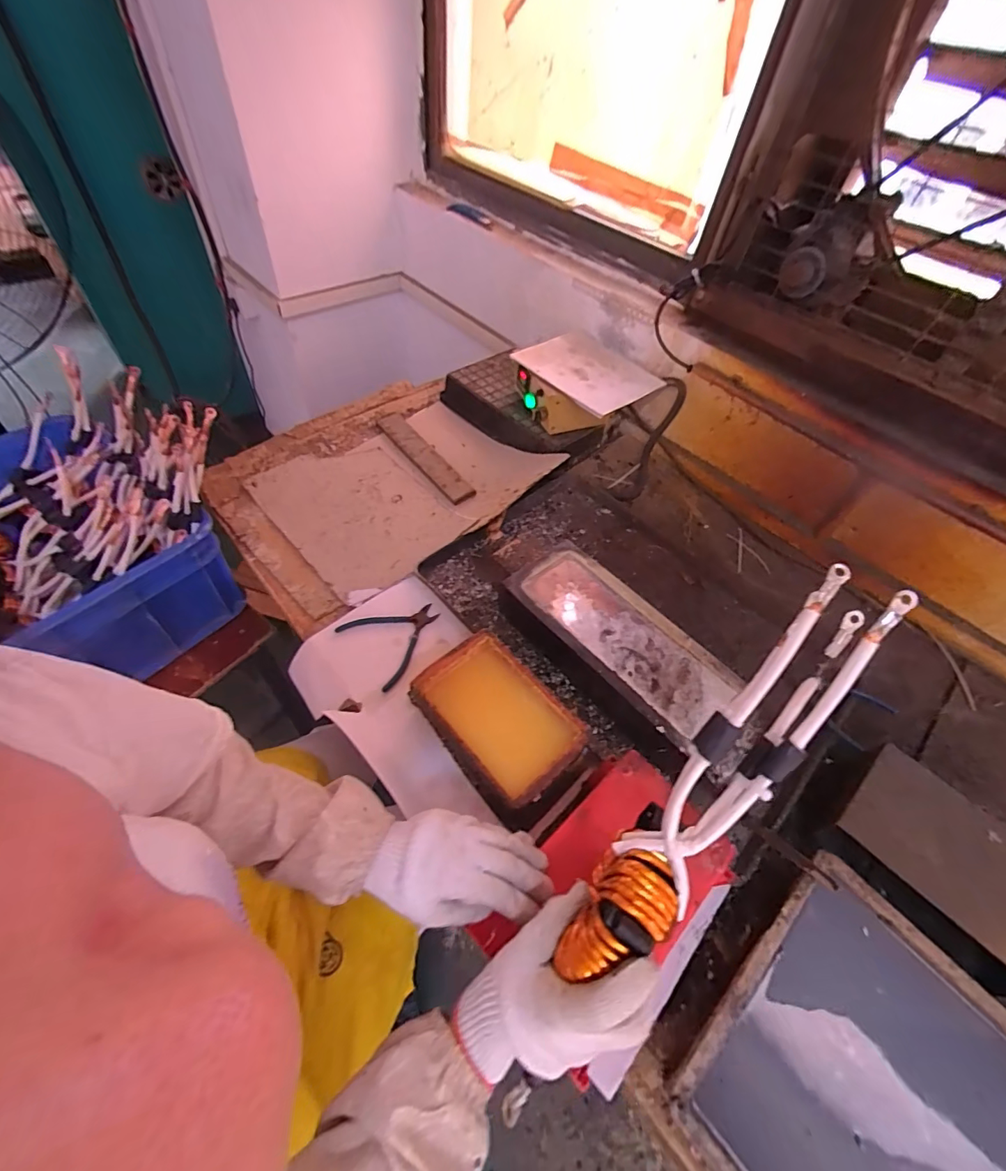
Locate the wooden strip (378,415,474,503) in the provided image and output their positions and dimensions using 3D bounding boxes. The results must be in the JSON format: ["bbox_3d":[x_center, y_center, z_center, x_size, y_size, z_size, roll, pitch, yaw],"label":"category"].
[{"bbox_3d":[-0.159,-0.262,0.969,0.054,0.012,0.292,-30,61,-24],"label":"wooden strip"}]

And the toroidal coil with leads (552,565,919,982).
[{"bbox_3d":[0.148,0.134,0.322,0.054,0.050,0.324,37,93,21],"label":"toroidal coil with leads"}]

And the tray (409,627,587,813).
[{"bbox_3d":[-0.009,0.168,0.608,0.138,0.064,0.208,-33,62,-27],"label":"tray"}]

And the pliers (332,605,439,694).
[{"bbox_3d":[-0.156,0.071,0.702,0.130,0.008,0.126,-36,64,-27],"label":"pliers"}]

